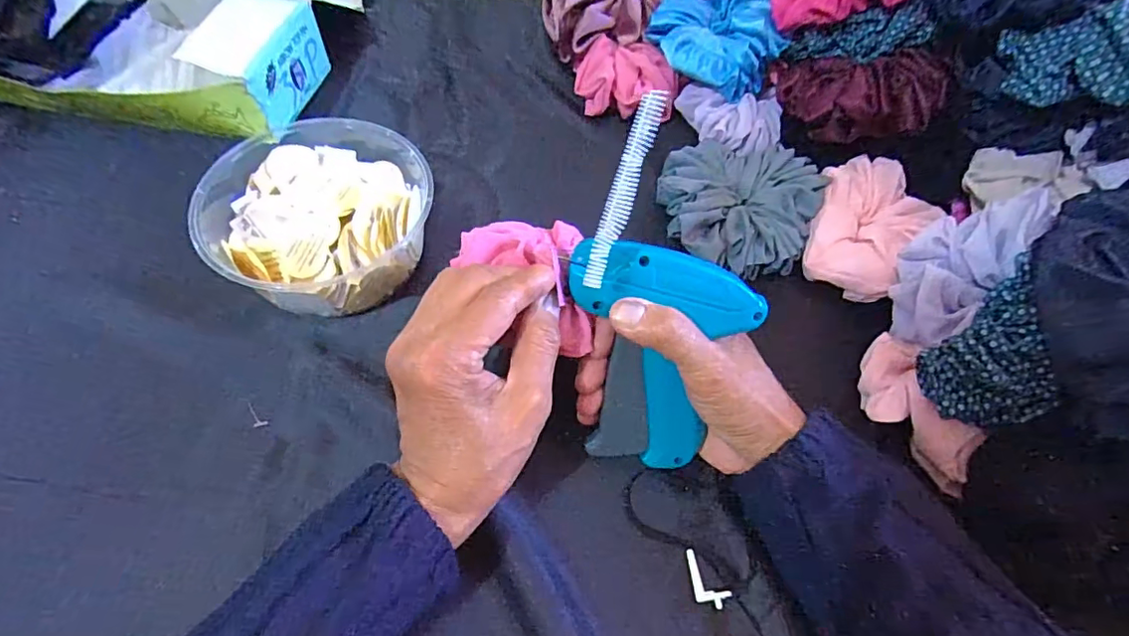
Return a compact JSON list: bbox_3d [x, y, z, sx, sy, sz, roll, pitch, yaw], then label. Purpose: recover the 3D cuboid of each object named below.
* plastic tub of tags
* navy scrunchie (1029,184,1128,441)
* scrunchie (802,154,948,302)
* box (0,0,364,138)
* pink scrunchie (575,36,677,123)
[{"bbox_3d":[-0.163,-0.074,0.373,0.137,0.075,0.132,1,57,-2],"label":"plastic tub of tags"},{"bbox_3d":[0.276,-0.002,0.274,0.060,0.045,0.122,-6,90,-7],"label":"navy scrunchie"},{"bbox_3d":[0.214,-0.069,0.408,0.080,0.034,0.108,36,62,19],"label":"scrunchie"},{"bbox_3d":[-0.336,-0.218,0.449,0.235,0.068,0.126,9,57,3],"label":"box"},{"bbox_3d":[0.054,-0.205,0.482,0.085,0.034,0.058,7,57,1],"label":"pink scrunchie"}]

